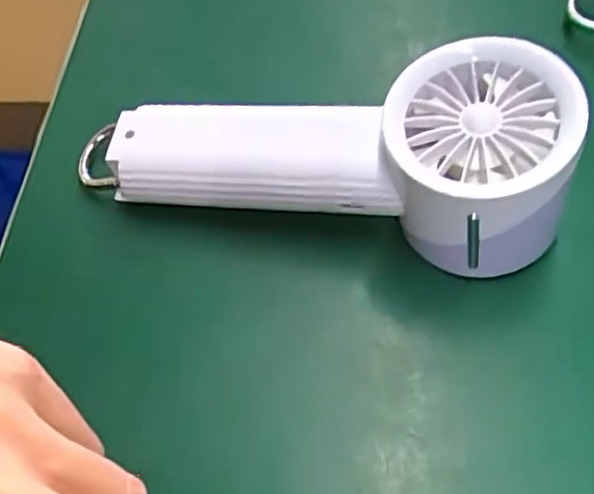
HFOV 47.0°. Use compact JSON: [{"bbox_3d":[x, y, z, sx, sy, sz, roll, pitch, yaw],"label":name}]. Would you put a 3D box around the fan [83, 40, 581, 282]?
[{"bbox_3d":[0.004,-0.039,0.260,0.184,0.069,0.063,13,63,12],"label":"fan"}]

